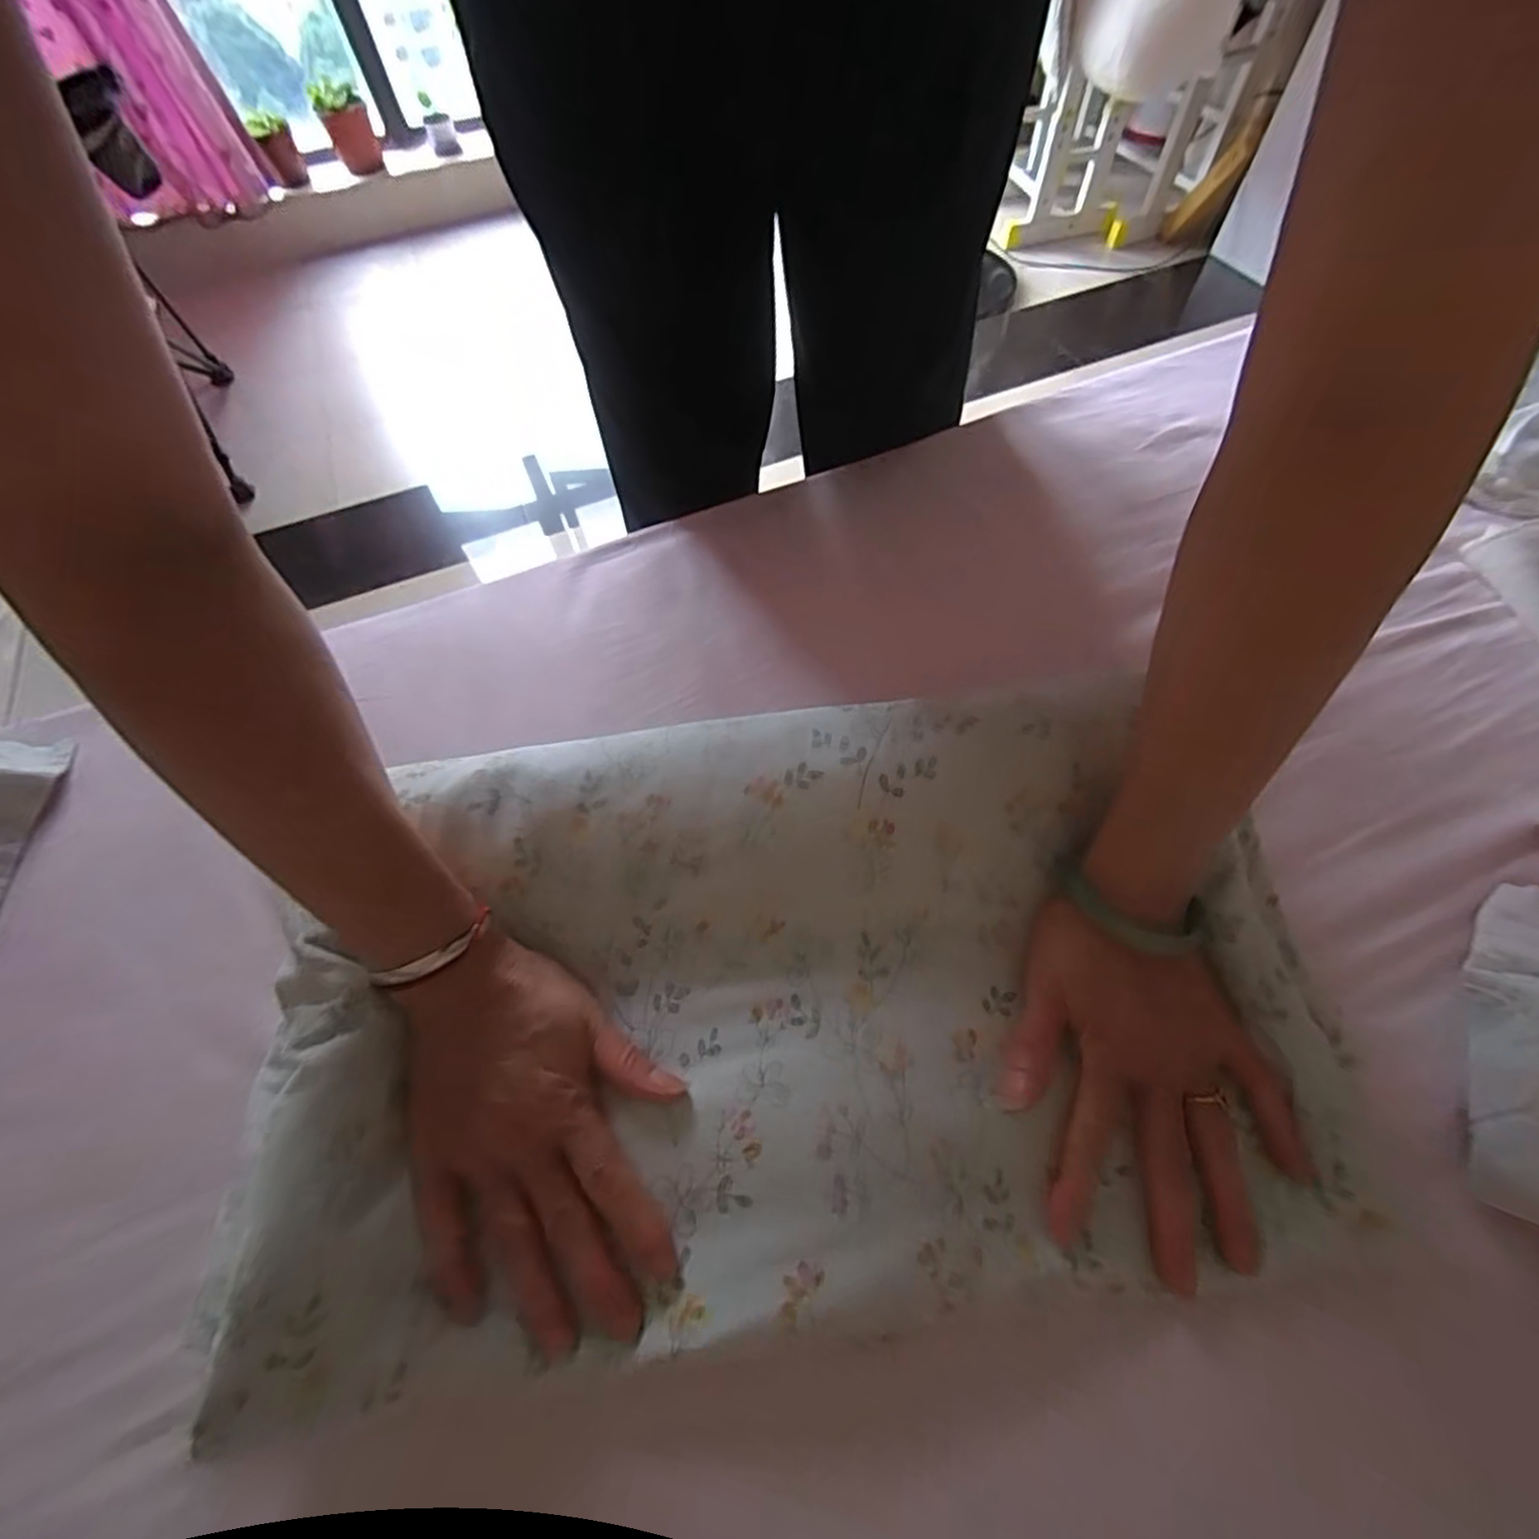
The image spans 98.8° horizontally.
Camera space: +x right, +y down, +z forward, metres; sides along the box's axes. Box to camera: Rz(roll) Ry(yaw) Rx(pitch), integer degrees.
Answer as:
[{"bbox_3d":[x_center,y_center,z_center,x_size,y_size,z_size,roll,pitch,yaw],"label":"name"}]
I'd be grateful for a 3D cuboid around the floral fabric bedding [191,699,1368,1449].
[{"bbox_3d":[0.014,0.102,0.321,0.463,0.063,0.269,-7,59,-1],"label":"floral fabric bedding"}]

